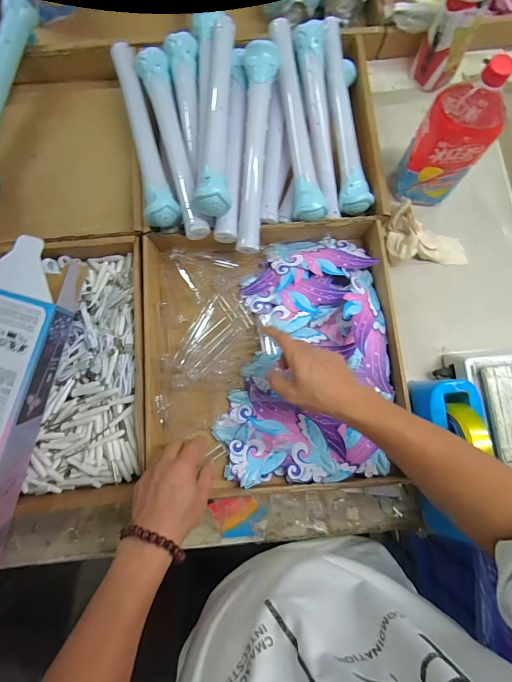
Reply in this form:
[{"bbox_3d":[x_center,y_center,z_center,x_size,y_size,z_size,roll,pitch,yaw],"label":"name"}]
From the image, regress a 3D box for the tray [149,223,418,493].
[{"bbox_3d":[0.023,0.018,0.525,0.361,0.060,0.382,-6,80,-2],"label":"tray"}]

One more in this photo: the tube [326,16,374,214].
[{"bbox_3d":[0.146,-0.360,0.570,0.053,0.059,0.303,-6,80,-2],"label":"tube"}]

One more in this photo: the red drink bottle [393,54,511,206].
[{"bbox_3d":[0.281,-0.289,0.507,0.096,0.206,0.096,26,80,4],"label":"red drink bottle"}]

